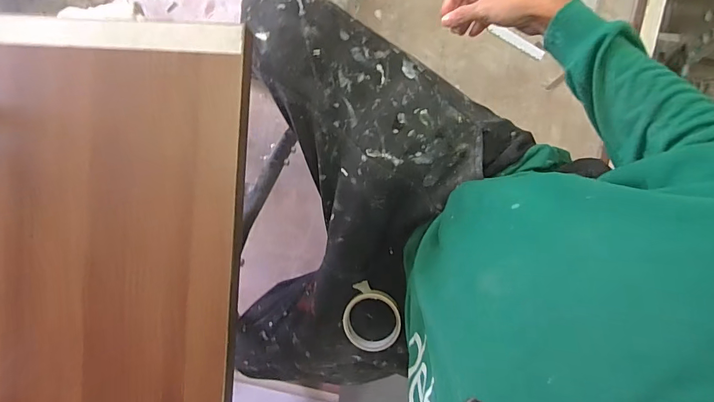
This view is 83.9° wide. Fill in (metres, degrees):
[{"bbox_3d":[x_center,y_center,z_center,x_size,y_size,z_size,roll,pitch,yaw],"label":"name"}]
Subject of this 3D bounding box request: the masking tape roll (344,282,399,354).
[{"bbox_3d":[0.023,0.181,0.614,0.089,0.024,0.093,0,94,5],"label":"masking tape roll"}]

